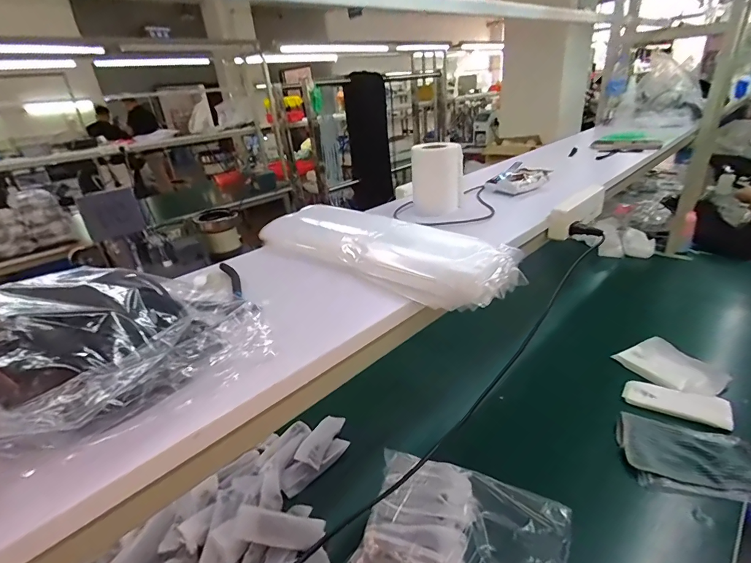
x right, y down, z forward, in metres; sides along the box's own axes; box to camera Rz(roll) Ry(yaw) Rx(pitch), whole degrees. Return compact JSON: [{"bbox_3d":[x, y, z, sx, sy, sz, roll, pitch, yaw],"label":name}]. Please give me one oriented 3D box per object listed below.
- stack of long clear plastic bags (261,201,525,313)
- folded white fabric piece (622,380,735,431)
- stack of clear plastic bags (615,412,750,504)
[{"bbox_3d":[-0.010,-0.049,0.525,0.396,0.044,0.115,19,35,39],"label":"stack of long clear plastic bags"},{"bbox_3d":[0.671,0.267,0.869,0.189,0.028,0.079,11,31,30],"label":"folded white fabric piece"},{"bbox_3d":[0.594,0.334,0.737,0.219,0.021,0.166,3,28,17],"label":"stack of clear plastic bags"}]

